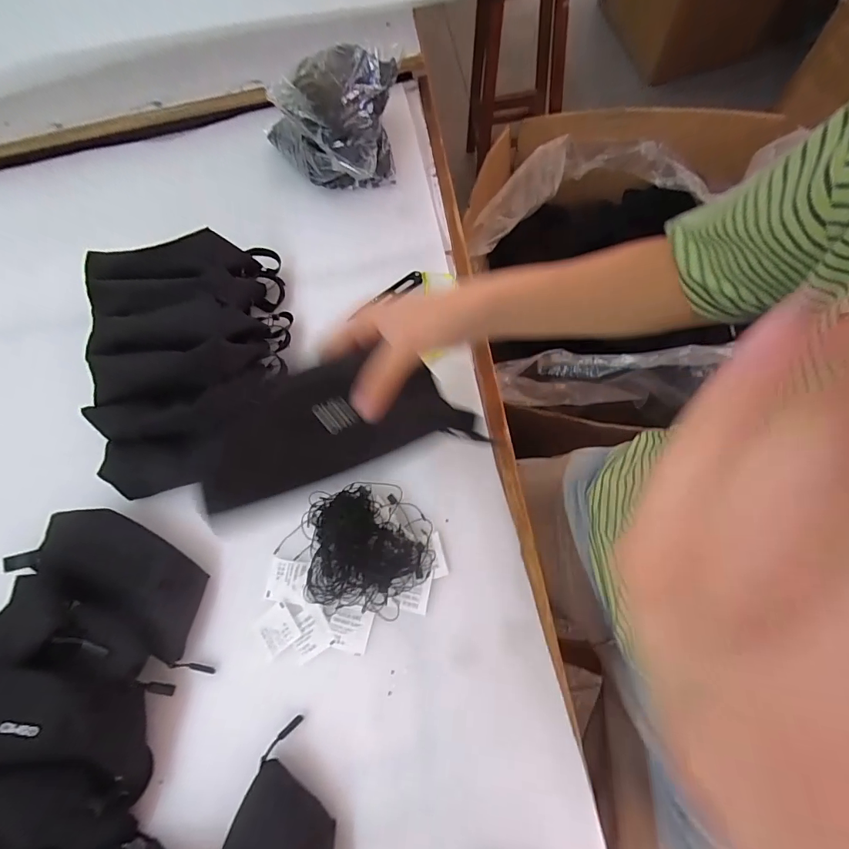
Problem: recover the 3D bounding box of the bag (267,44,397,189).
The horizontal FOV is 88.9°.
[{"bbox_3d":[-0.112,-0.383,0.558,0.180,0.128,0.131,-18,69,0],"label":"bag"}]

